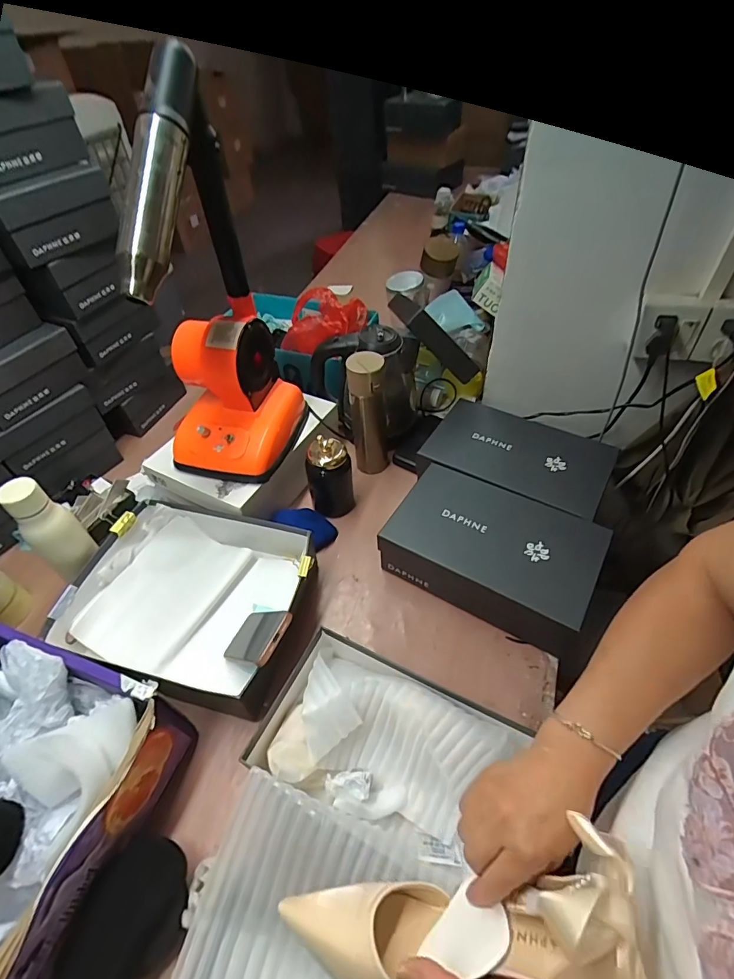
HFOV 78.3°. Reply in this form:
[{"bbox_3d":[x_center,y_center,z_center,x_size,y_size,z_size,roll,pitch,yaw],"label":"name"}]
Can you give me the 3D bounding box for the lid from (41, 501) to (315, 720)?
[{"bbox_3d":[-0.252,0.158,0.676,0.342,0.104,0.262,13,51,14],"label":"lid"}]

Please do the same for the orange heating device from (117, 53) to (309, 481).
[{"bbox_3d":[-0.228,-0.243,0.630,0.173,0.465,0.218,10,50,11],"label":"orange heating device"}]

